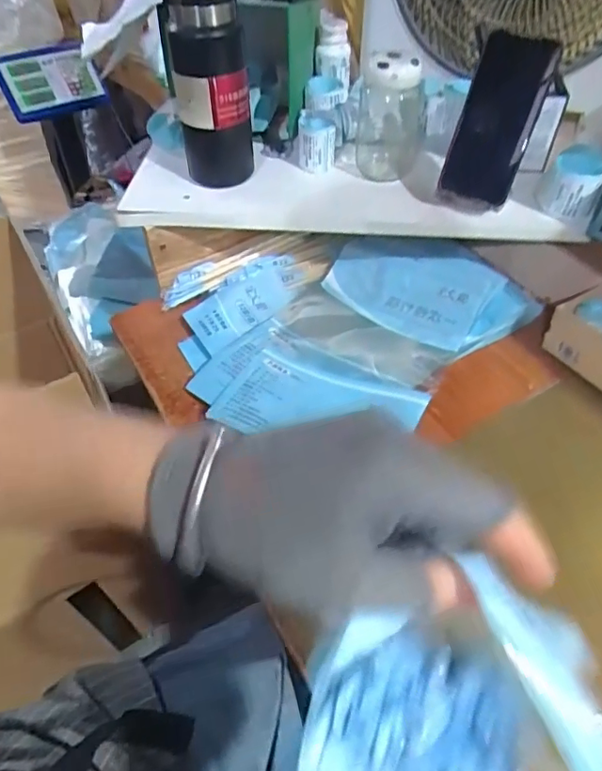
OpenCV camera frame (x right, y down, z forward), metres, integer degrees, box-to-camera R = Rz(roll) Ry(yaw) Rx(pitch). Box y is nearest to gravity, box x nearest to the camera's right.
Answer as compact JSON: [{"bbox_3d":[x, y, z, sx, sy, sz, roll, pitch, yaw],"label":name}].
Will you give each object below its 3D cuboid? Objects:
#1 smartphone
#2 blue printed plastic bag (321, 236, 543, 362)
[{"bbox_3d":[0.208,-0.277,0.579,0.074,0.163,0.012,16,37,5],"label":"smartphone"},{"bbox_3d":[0.153,-0.119,0.679,0.250,0.046,0.145,28,77,20],"label":"blue printed plastic bag"}]

